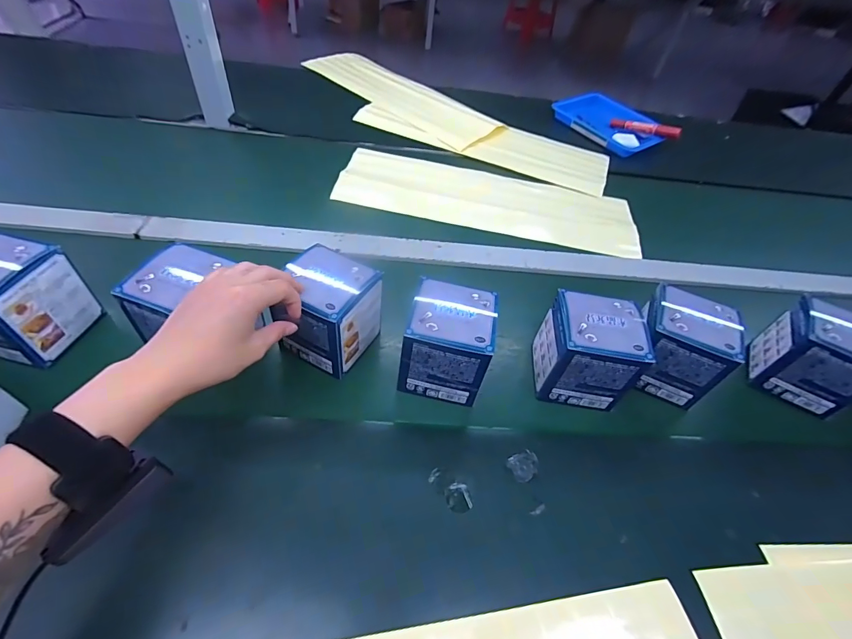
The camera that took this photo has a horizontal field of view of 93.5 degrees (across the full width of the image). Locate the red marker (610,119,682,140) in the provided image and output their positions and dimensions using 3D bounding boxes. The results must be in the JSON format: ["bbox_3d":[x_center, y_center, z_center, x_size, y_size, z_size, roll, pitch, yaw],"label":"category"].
[{"bbox_3d":[0.450,-0.396,0.828,0.017,0.023,0.154,-27,43,-26],"label":"red marker"}]

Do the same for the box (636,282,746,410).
[{"bbox_3d":[0.271,0.027,0.431,0.087,0.095,0.075,24,50,12],"label":"box"}]

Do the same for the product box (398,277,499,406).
[{"bbox_3d":[0.021,0.023,0.400,0.086,0.096,0.080,13,48,2],"label":"product box"}]

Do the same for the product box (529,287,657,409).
[{"bbox_3d":[0.165,0.030,0.416,0.083,0.094,0.085,8,48,-2],"label":"product box"}]

